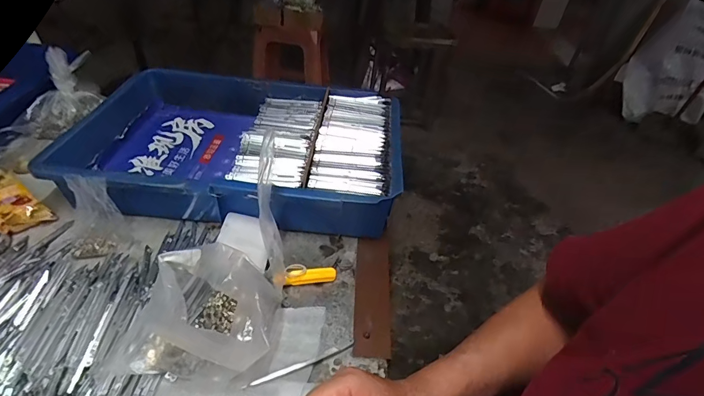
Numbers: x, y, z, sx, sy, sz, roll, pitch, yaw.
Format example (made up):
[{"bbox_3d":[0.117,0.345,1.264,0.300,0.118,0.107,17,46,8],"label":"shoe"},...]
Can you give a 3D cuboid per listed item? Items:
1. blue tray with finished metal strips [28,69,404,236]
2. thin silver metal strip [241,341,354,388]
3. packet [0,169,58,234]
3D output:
[{"bbox_3d":[-0.151,-0.070,0.560,0.431,0.085,0.292,6,40,-1],"label":"blue tray with finished metal strips"},{"bbox_3d":[-0.046,0.156,0.356,0.107,0.005,0.007,-14,45,-24],"label":"thin silver metal strip"},{"bbox_3d":[-0.421,0.004,0.471,0.102,0.030,0.050,30,45,25],"label":"packet"}]

